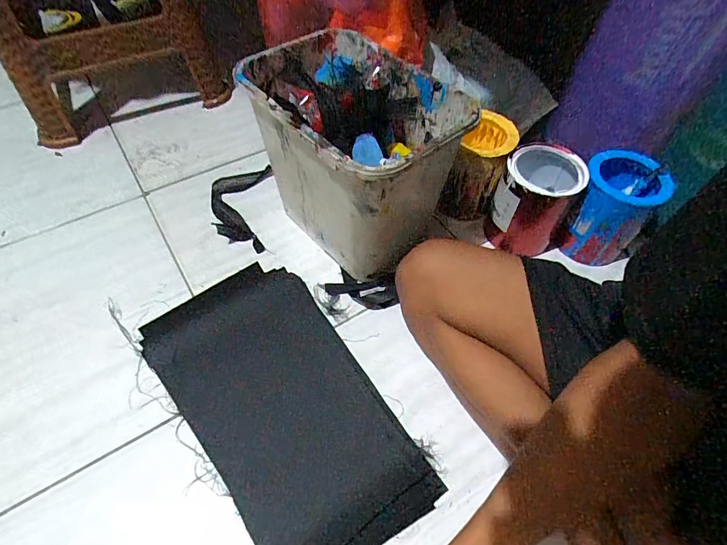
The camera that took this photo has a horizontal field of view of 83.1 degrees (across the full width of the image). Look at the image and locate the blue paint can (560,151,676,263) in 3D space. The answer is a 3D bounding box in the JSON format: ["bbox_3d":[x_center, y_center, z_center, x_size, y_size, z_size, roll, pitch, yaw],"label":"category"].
[{"bbox_3d":[0.370,-0.095,0.626,0.106,0.140,0.111,2,55,-3],"label":"blue paint can"}]

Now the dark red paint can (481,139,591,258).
[{"bbox_3d":[0.266,-0.107,0.633,0.129,0.140,0.103,9,55,1],"label":"dark red paint can"}]

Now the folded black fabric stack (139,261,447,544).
[{"bbox_3d":[-0.097,0.158,0.498,0.216,0.034,0.370,-29,62,-22],"label":"folded black fabric stack"}]

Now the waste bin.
[{"bbox_3d":[-0.013,-0.147,0.581,0.204,0.243,0.267,-33,62,-22],"label":"waste bin"}]

